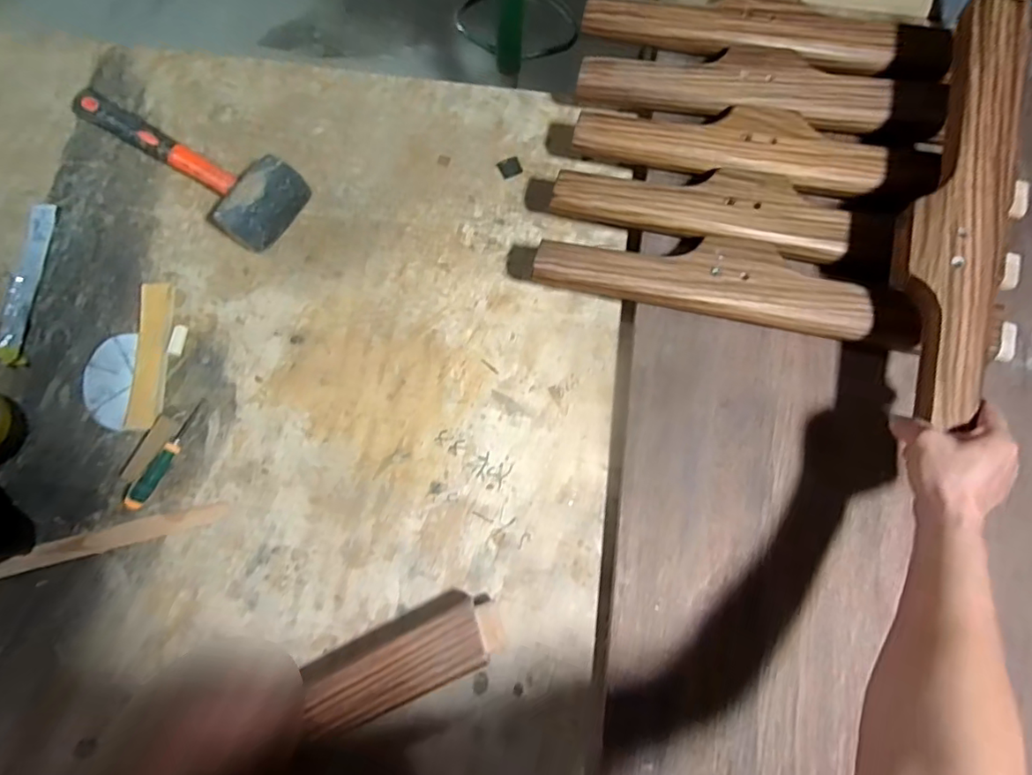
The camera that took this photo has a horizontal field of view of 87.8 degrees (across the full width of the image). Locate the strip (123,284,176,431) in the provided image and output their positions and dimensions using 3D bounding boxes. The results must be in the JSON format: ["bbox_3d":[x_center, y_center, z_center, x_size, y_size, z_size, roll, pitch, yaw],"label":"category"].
[{"bbox_3d":[-0.436,-0.039,0.640,0.037,0.009,0.178,3,78,-13],"label":"strip"}]

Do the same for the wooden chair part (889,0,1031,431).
[{"bbox_3d":[0.463,-0.203,0.562,0.091,0.033,0.488,16,80,5],"label":"wooden chair part"}]

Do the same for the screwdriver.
[{"bbox_3d":[-0.399,0.075,0.613,0.020,0.027,0.136,23,78,6],"label":"screwdriver"}]

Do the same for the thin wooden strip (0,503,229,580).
[{"bbox_3d":[-0.493,0.180,0.602,0.329,0.006,0.026,-14,76,-2],"label":"thin wooden strip"}]

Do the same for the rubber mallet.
[{"bbox_3d":[-0.431,-0.303,0.686,0.370,0.069,0.111,34,79,9],"label":"rubber mallet"}]

